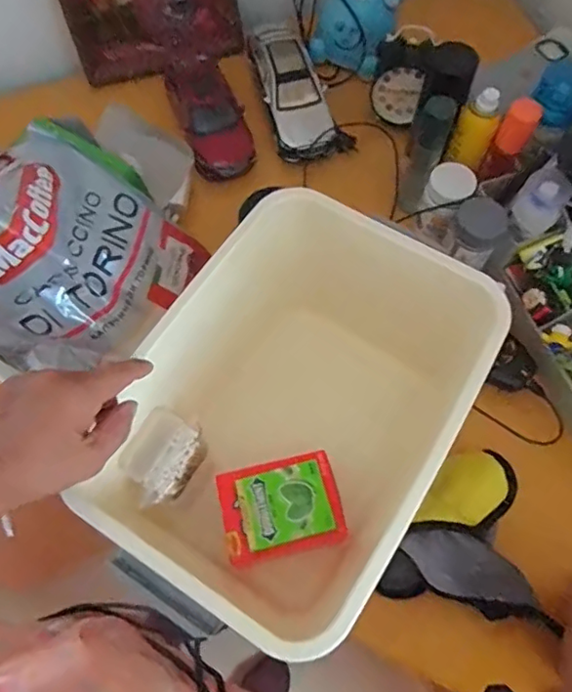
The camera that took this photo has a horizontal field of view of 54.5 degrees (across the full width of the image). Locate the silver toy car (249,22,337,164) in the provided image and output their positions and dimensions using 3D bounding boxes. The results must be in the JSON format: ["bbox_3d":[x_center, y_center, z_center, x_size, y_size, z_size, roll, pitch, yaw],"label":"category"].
[{"bbox_3d":[0.005,-0.328,0.711,0.071,0.046,0.183,-15,67,-7],"label":"silver toy car"}]

